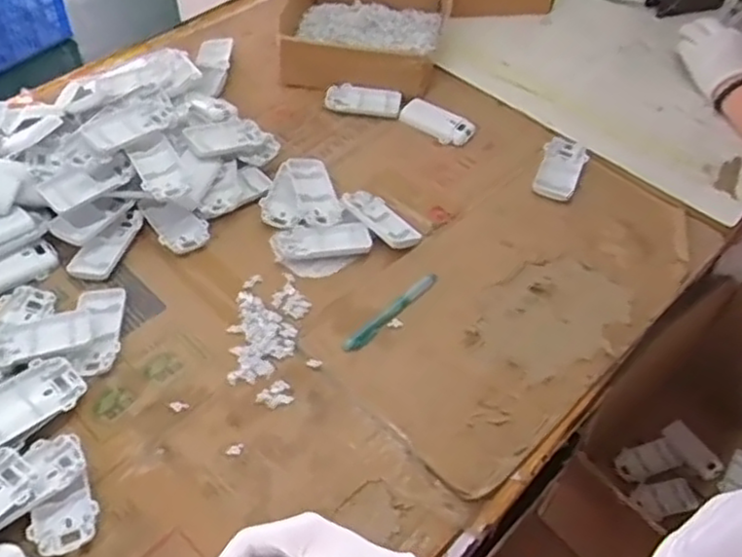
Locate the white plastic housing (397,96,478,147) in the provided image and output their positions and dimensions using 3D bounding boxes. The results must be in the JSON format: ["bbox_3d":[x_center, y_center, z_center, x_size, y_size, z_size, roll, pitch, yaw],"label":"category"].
[{"bbox_3d":[0.081,-0.197,0.902,0.098,0.021,0.042,31,54,22],"label":"white plastic housing"}]

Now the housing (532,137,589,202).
[{"bbox_3d":[0.226,-0.129,0.860,0.050,0.026,0.100,22,52,16],"label":"housing"}]

